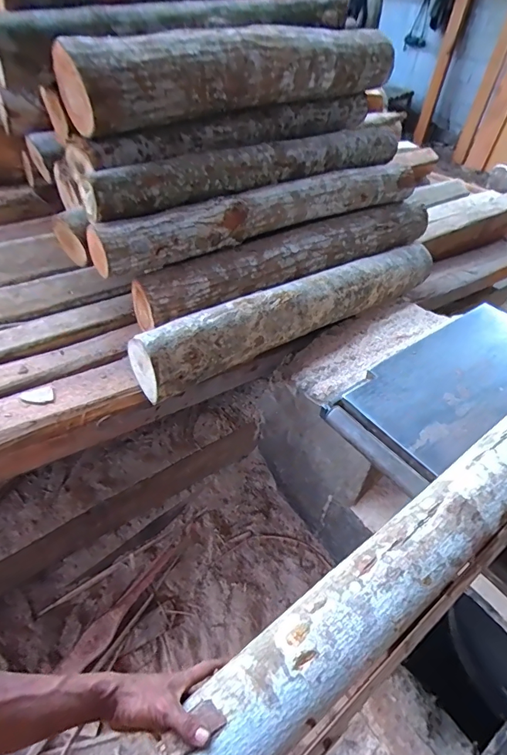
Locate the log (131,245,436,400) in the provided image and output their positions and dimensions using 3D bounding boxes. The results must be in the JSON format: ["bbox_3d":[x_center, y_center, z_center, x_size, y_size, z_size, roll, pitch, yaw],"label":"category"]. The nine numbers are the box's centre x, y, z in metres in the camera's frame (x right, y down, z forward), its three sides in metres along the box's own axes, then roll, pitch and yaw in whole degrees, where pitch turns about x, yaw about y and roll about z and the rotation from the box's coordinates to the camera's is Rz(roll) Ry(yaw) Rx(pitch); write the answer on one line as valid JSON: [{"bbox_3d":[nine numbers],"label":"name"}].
[{"bbox_3d":[0.174,-0.238,1.288,1.122,0.157,0.155,-25,50,-27],"label":"log"}]

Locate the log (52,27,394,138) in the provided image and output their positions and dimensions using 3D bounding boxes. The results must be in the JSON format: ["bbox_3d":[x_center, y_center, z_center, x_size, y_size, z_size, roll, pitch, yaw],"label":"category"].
[{"bbox_3d":[-0.008,-0.892,1.235,1.118,0.180,0.183,-30,52,-30],"label":"log"}]

